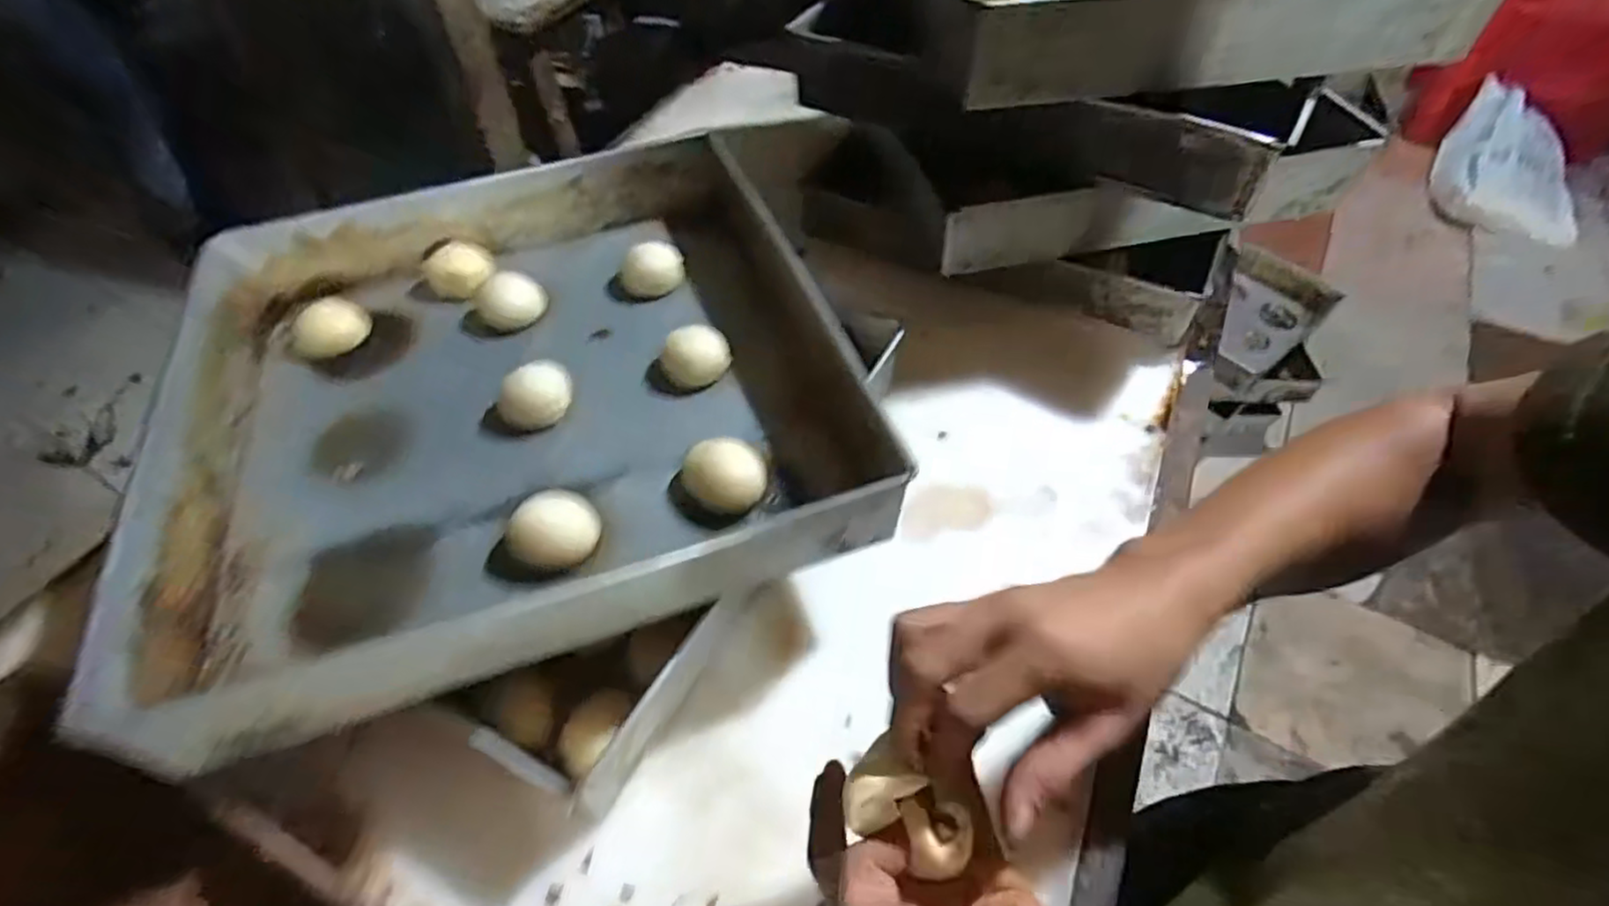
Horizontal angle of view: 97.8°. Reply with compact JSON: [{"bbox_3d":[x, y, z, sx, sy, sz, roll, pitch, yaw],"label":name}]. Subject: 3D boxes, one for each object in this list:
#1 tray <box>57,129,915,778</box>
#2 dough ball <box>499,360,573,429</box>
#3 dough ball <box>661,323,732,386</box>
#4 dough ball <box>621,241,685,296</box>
[{"bbox_3d":[-0.207,-0.051,0.509,0.417,0.108,0.409,-20,53,-15],"label":"tray"},{"bbox_3d":[-0.194,-0.041,0.509,0.050,0.032,0.046,0,51,0],"label":"dough ball"},{"bbox_3d":[-0.081,-0.072,0.532,0.050,0.030,0.041,-8,51,-6],"label":"dough ball"},{"bbox_3d":[-0.128,-0.155,0.598,0.047,0.031,0.042,-32,57,-23],"label":"dough ball"}]

